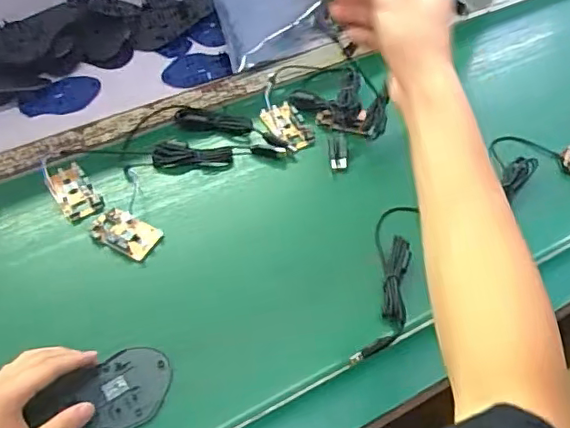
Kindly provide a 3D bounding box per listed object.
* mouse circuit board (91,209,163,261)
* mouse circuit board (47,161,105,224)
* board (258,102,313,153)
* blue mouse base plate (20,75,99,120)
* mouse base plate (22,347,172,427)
[{"bbox_3d":[-0.186,0.023,0.659,0.080,0.011,0.046,24,57,13],"label":"mouse circuit board"},{"bbox_3d":[-0.260,-0.027,0.698,0.045,0.008,0.093,-29,62,-21],"label":"mouse circuit board"},{"bbox_3d":[0.002,-0.116,0.766,0.053,0.013,0.088,-17,58,-15],"label":"board"},{"bbox_3d":[-0.328,-0.172,0.825,0.112,0.011,0.073,-19,58,-16],"label":"blue mouse base plate"},{"bbox_3d":[-0.170,0.176,0.538,0.127,0.006,0.074,-24,60,-19],"label":"mouse base plate"}]

